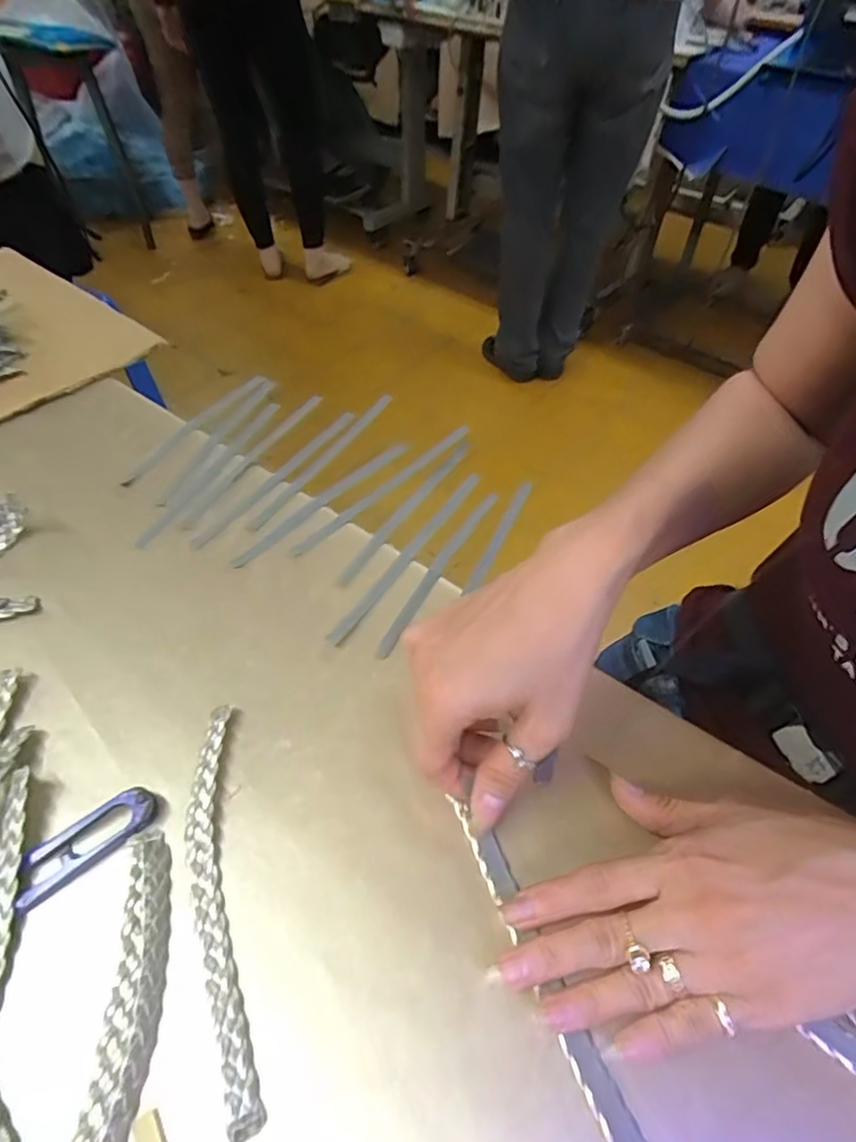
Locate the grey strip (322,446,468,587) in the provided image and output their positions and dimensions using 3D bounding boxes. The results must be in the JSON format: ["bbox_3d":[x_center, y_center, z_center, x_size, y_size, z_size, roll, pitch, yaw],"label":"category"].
[{"bbox_3d":[-0.014,-0.046,0.431,0.010,0.012,0.157,27,52,18],"label":"grey strip"}]

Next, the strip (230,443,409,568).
[{"bbox_3d":[-0.071,-0.054,0.436,0.010,0.006,0.171,31,54,21],"label":"strip"}]

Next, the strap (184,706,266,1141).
[{"bbox_3d":[-0.092,0.138,0.265,0.023,0.007,0.167,-10,50,-13],"label":"strap"}]

